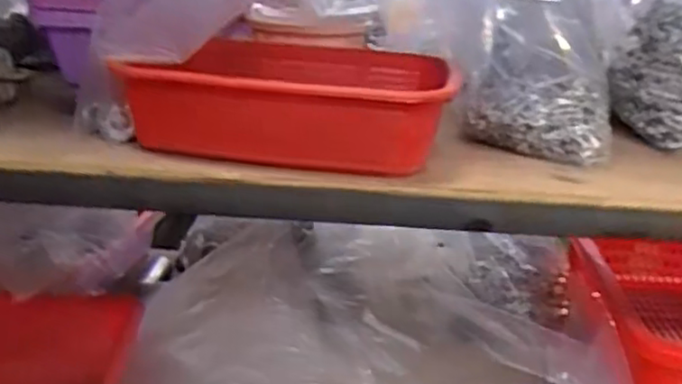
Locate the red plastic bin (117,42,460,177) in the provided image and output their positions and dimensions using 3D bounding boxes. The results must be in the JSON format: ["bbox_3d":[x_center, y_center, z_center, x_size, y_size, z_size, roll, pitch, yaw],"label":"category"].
[{"bbox_3d":[-0.034,-0.076,0.599,0.261,0.083,0.222,6,21,11],"label":"red plastic bin"}]

